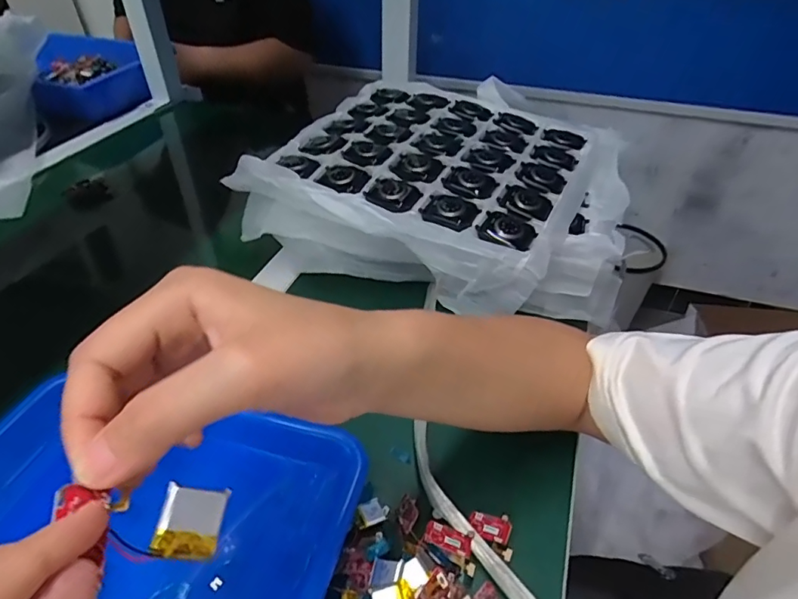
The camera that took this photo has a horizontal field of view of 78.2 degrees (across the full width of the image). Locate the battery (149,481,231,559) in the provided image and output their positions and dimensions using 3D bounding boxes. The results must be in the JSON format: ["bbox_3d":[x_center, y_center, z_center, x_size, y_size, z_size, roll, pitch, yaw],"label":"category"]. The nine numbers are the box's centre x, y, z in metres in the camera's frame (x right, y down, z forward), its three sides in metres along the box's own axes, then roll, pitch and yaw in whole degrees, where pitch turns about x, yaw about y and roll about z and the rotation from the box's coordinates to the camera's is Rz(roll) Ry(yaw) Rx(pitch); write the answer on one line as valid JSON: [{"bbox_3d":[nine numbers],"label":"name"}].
[{"bbox_3d":[-0.065,0.070,0.155,0.019,0.004,0.020,19,68,-24],"label":"battery"}]

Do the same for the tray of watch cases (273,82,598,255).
[{"bbox_3d":[0.036,-0.150,0.493,0.261,0.028,0.210,20,45,20],"label":"tray of watch cases"}]

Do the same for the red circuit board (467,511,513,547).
[{"bbox_3d":[0.057,0.146,0.317,0.030,0.004,0.016,-5,52,41],"label":"red circuit board"}]

